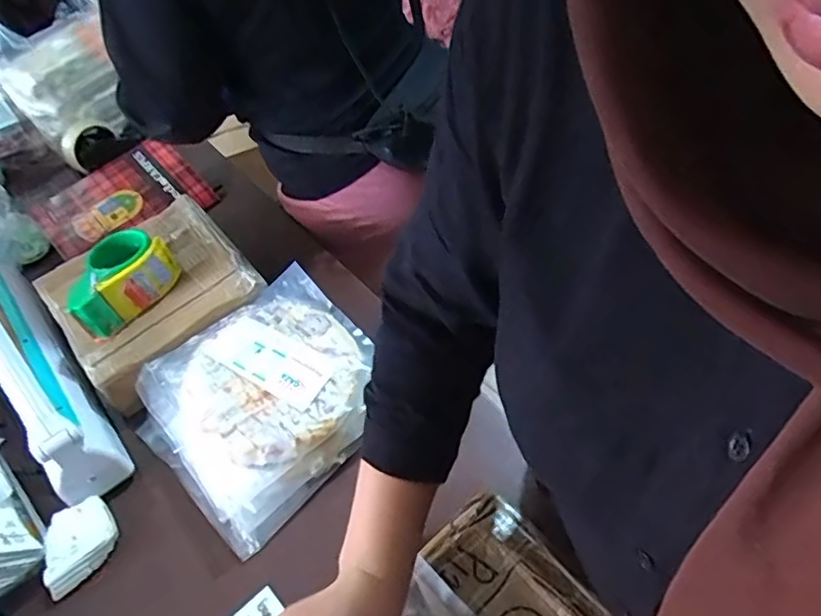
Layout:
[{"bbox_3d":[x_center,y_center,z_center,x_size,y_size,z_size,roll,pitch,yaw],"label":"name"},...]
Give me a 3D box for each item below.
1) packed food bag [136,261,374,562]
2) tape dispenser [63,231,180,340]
[{"bbox_3d":[-0.169,0.097,0.690,0.239,0.066,0.265,37,65,25],"label":"packed food bag"},{"bbox_3d":[-0.370,-0.032,0.742,0.082,0.071,0.131,29,59,27],"label":"tape dispenser"}]

